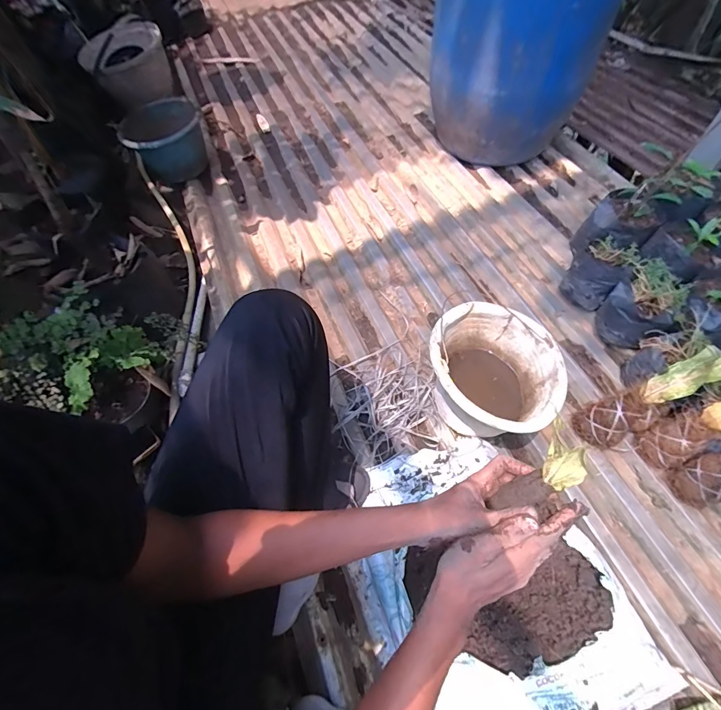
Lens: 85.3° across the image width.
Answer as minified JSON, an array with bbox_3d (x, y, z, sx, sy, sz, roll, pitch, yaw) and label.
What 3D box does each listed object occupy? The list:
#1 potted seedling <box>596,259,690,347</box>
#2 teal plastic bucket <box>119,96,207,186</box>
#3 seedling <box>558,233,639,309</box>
[{"bbox_3d":[0.613,-0.103,0.859,0.129,0.136,0.128,-40,64,-19],"label":"potted seedling"},{"bbox_3d":[-0.630,-0.693,1.275,0.253,0.195,0.269,-1,58,2],"label":"teal plastic bucket"},{"bbox_3d":[0.553,-0.187,0.920,0.099,0.141,0.115,-40,64,-19],"label":"seedling"}]

